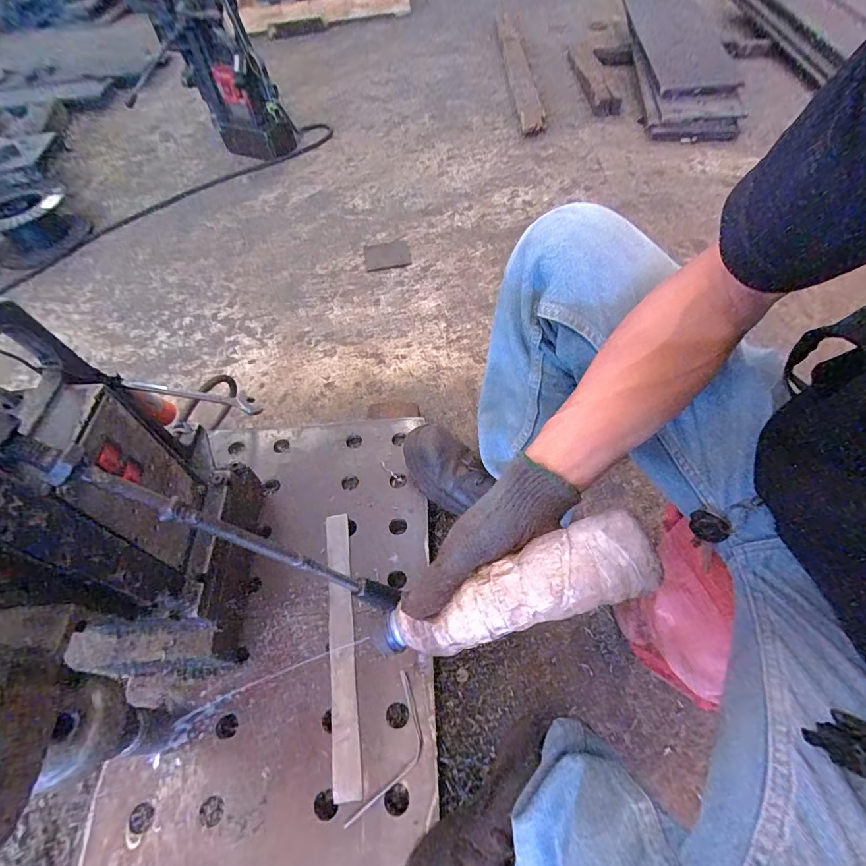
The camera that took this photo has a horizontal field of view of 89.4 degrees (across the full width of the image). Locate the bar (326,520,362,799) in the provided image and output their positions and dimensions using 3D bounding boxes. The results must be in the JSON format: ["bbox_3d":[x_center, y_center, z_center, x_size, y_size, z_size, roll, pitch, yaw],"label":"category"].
[{"bbox_3d":[-0.112,0.250,0.542,0.033,0.010,0.318,-10,56,-2],"label":"bar"}]

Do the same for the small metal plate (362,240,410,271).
[{"bbox_3d":[-0.123,-0.482,1.180,0.119,0.010,0.126,-2,57,3],"label":"small metal plate"}]

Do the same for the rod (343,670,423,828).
[{"bbox_3d":[-0.040,0.348,0.477,0.050,0.012,0.148,19,56,9],"label":"rod"}]

